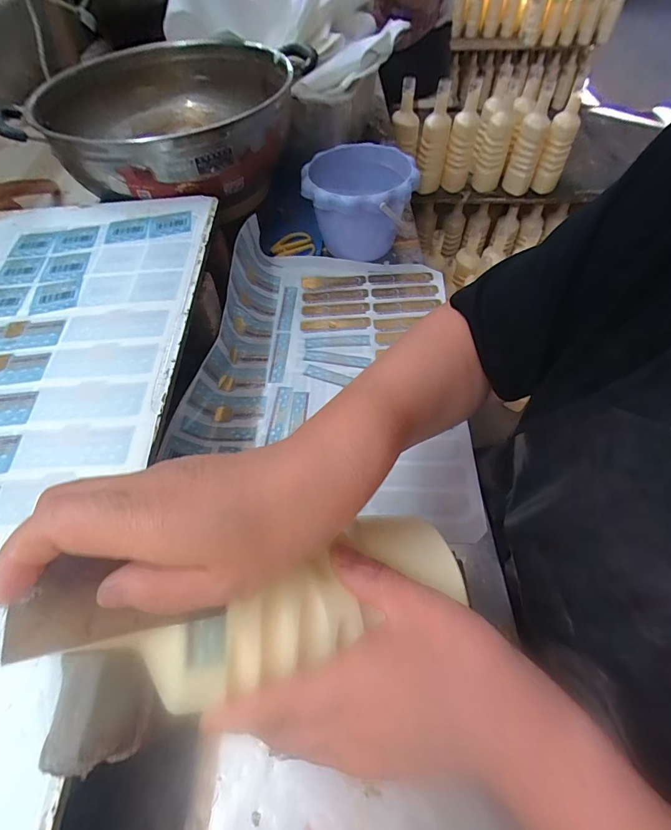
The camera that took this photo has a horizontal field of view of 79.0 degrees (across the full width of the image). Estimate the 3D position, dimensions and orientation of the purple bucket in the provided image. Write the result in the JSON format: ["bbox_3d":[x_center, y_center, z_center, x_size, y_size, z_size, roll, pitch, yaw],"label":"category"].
[{"bbox_3d":[0.036,-0.285,0.572,0.138,0.114,0.134,-2,58,3],"label":"purple bucket"}]

